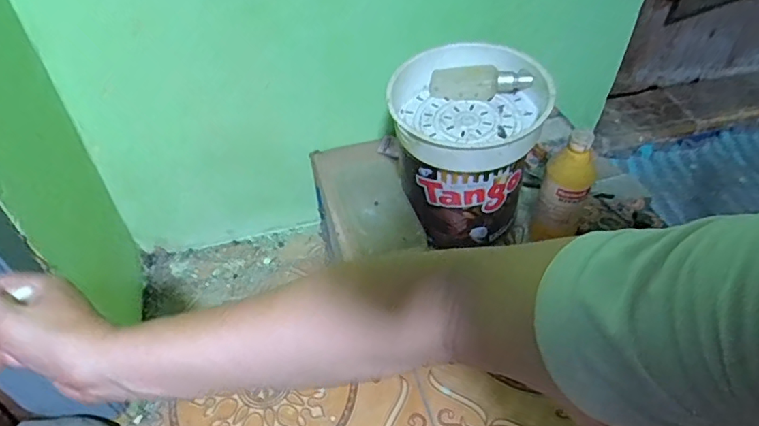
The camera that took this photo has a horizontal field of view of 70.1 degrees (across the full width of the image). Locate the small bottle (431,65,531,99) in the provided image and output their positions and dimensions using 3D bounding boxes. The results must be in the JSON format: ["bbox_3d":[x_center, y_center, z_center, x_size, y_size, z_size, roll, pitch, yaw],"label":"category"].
[{"bbox_3d":[0.111,-0.147,0.608,0.114,0.028,0.026,3,46,21],"label":"small bottle"}]

